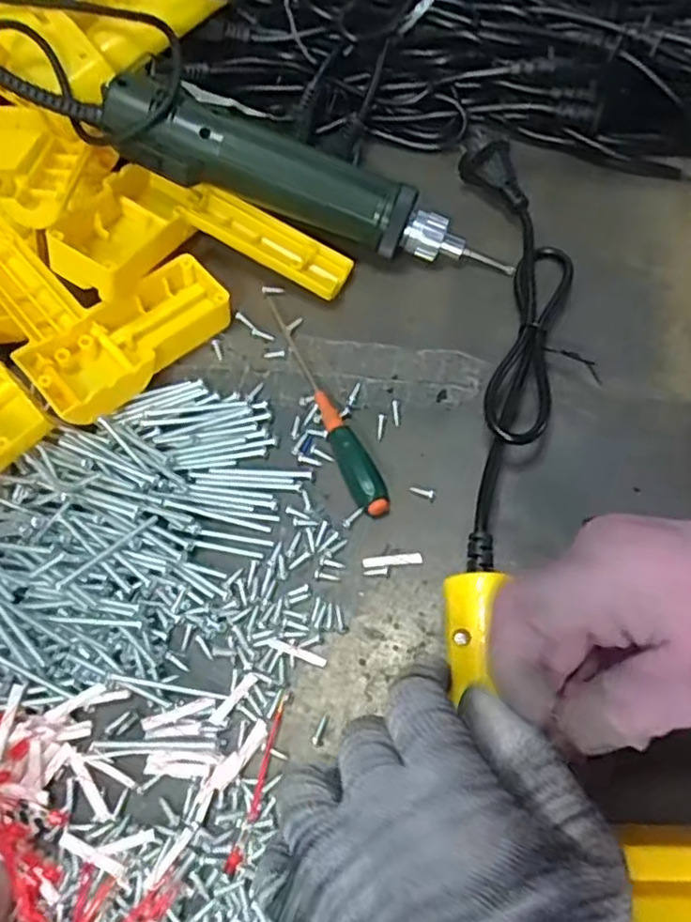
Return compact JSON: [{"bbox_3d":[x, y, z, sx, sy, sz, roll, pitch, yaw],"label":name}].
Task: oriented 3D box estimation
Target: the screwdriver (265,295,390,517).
[{"bbox_3d":[-0.016,-0.038,0.369,0.018,0.015,0.154,-24,68,-8],"label":"screwdriver"}]

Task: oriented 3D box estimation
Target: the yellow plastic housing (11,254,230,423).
[{"bbox_3d":[-0.118,-0.069,0.376,0.112,0.025,0.053,-43,72,-15],"label":"yellow plastic housing"}]

